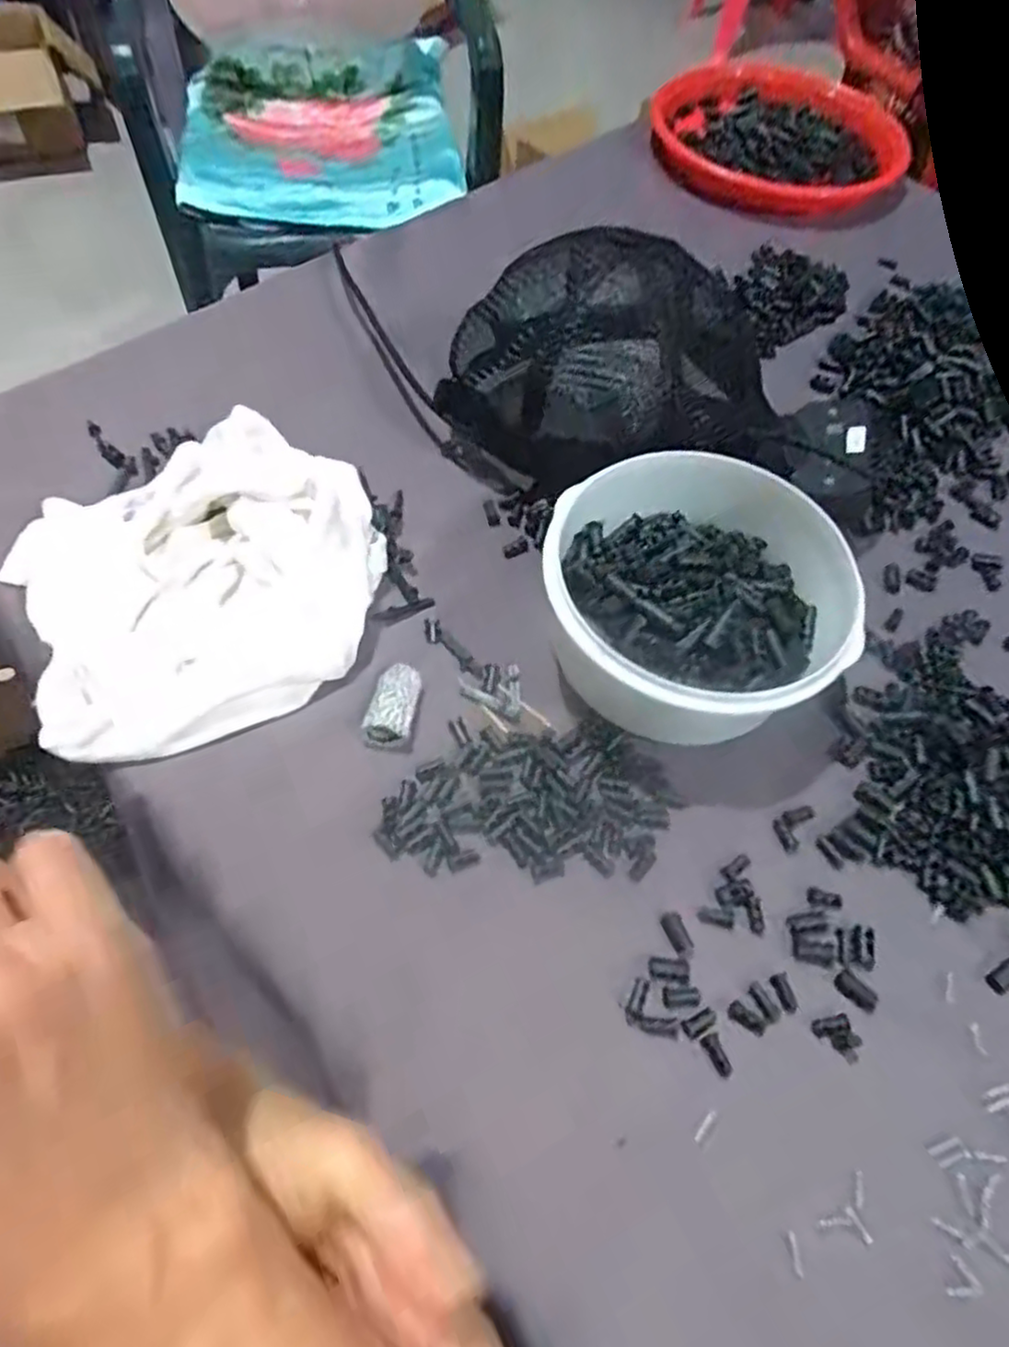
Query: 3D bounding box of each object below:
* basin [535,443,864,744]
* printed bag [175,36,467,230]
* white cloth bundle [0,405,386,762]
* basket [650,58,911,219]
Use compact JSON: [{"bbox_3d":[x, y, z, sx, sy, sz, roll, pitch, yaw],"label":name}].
[{"bbox_3d":[0.105,-0.036,0.402,0.168,0.075,0.156,2,60,-4],"label":"basin"},{"bbox_3d":[-0.248,-0.732,0.972,0.357,0.107,0.253,-5,61,-8],"label":"printed bag"},{"bbox_3d":[-0.170,-0.056,0.404,0.198,0.062,0.169,-21,64,-16],"label":"white cloth bundle"},{"bbox_3d":[0.262,-0.517,0.686,0.239,0.045,0.225,14,60,3],"label":"basket"}]

